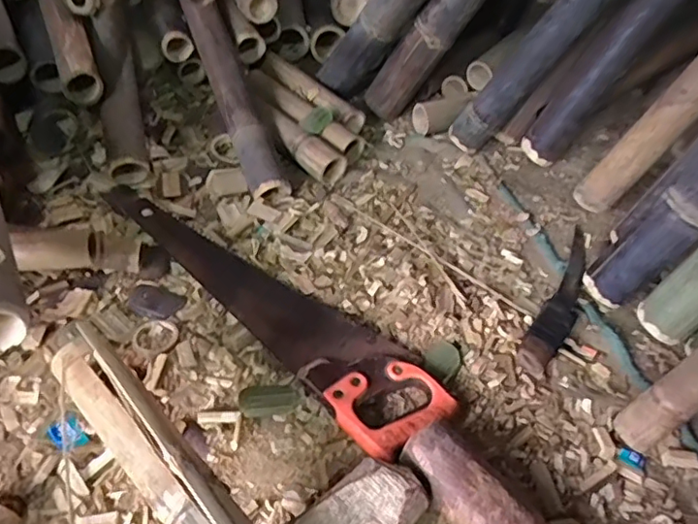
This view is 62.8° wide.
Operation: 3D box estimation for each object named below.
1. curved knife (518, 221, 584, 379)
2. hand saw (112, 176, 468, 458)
[{"bbox_3d":[0.294,0.035,0.763,0.051,0.042,0.294,26,51,17],"label":"curved knife"},{"bbox_3d":[-0.107,0.030,0.732,0.539,0.022,0.123,38,54,26],"label":"hand saw"}]

